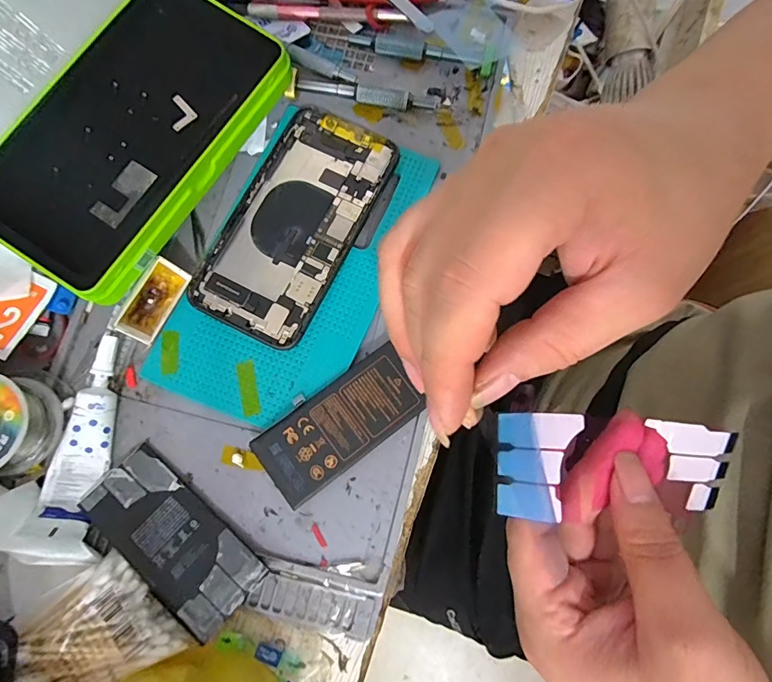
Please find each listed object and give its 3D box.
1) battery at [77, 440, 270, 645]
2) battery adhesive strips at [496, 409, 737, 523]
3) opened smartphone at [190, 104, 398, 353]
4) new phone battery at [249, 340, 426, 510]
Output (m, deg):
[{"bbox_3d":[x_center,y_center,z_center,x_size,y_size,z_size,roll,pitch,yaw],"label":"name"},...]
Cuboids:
[{"bbox_3d":[-0.114,0.104,0.222,0.100,0.008,0.043,41,81,7],"label":"battery"},{"bbox_3d":[0.102,0.054,0.182,0.102,0.019,0.042,3,79,-7],"label":"battery adhesive strips"},{"bbox_3d":[-0.055,-0.073,0.261,0.074,0.007,0.148,25,80,5],"label":"opened smartphone"},{"bbox_3d":[-0.026,0.046,0.239,0.094,0.005,0.045,-37,81,-7],"label":"new phone battery"}]

